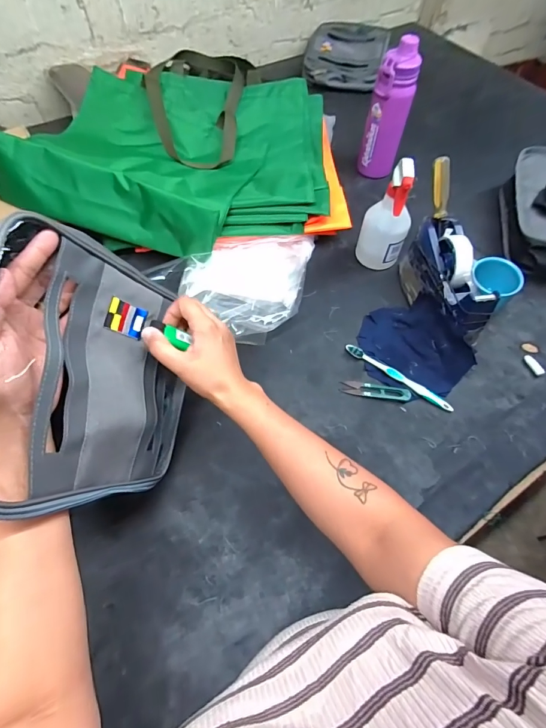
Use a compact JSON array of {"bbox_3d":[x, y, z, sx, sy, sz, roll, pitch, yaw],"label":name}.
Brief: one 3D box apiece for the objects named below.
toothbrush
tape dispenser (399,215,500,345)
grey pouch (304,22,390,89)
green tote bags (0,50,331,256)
[{"bbox_3d":[0.192,0.018,0.561,0.179,0.013,0.017,37,66,16],"label":"toothbrush"},{"bbox_3d":[0.277,-0.129,0.586,0.070,0.115,0.196,-8,62,-7],"label":"tape dispenser"},{"bbox_3d":[0.211,-0.896,1.057,0.219,0.045,0.326,16,61,8],"label":"grey pouch"},{"bbox_3d":[-0.165,-0.438,0.710,0.545,0.103,0.478,8,61,2],"label":"green tote bags"}]

